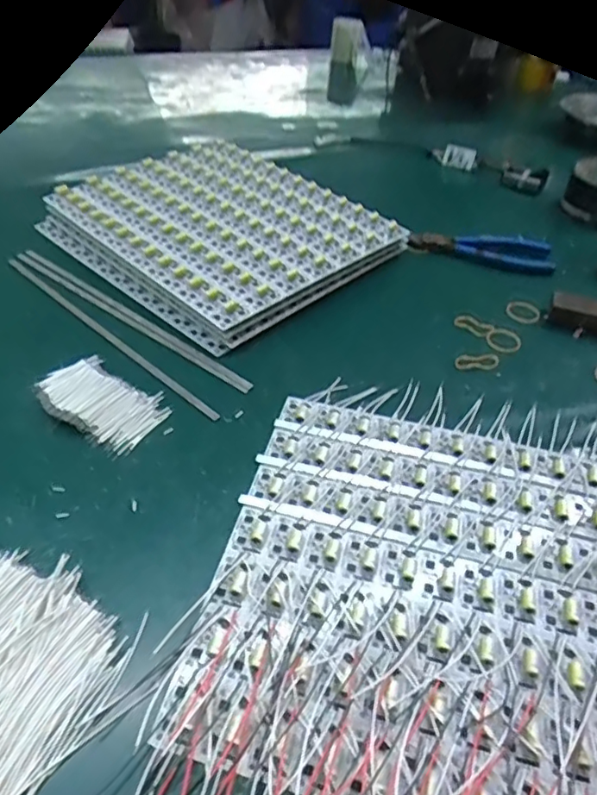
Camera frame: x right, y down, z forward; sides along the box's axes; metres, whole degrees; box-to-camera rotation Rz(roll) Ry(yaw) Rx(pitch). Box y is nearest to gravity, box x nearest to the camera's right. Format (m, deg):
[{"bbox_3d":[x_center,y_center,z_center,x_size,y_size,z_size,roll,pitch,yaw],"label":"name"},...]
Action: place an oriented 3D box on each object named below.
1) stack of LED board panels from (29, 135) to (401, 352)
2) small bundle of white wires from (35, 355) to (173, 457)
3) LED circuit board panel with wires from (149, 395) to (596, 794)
[{"bbox_3d":[-0.083,-0.181,0.600,0.300,0.033,0.255,32,49,26],"label":"stack of LED board panels"},{"bbox_3d":[-0.147,-0.001,0.424,0.101,0.012,0.063,26,46,21],"label":"small bundle of white wires"},{"bbox_3d":[0.095,0.124,0.310,0.284,0.018,0.305,12,43,7],"label":"LED circuit board panel with wires"}]

